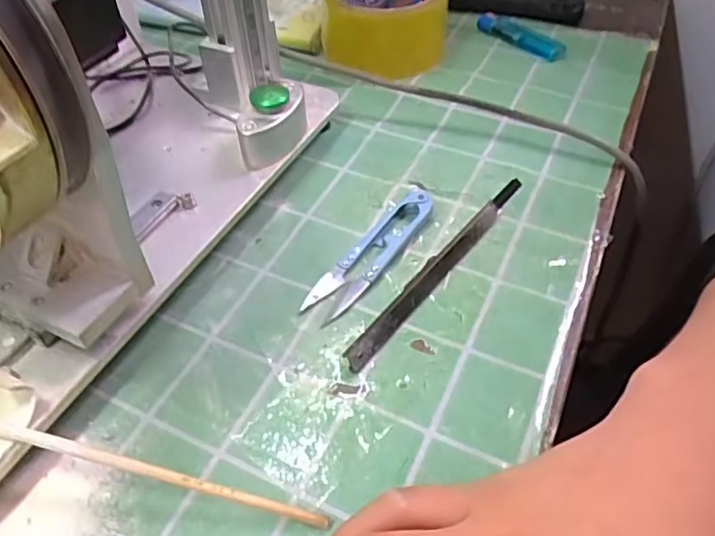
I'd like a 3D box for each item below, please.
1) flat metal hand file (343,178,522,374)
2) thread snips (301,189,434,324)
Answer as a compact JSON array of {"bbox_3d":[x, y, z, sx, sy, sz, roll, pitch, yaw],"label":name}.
[{"bbox_3d":[0.046,-0.004,0.312,0.010,0.011,0.160,30,55,25],"label":"flat metal hand file"},{"bbox_3d":[0.009,-0.010,0.320,0.023,0.011,0.103,28,54,24],"label":"thread snips"}]

